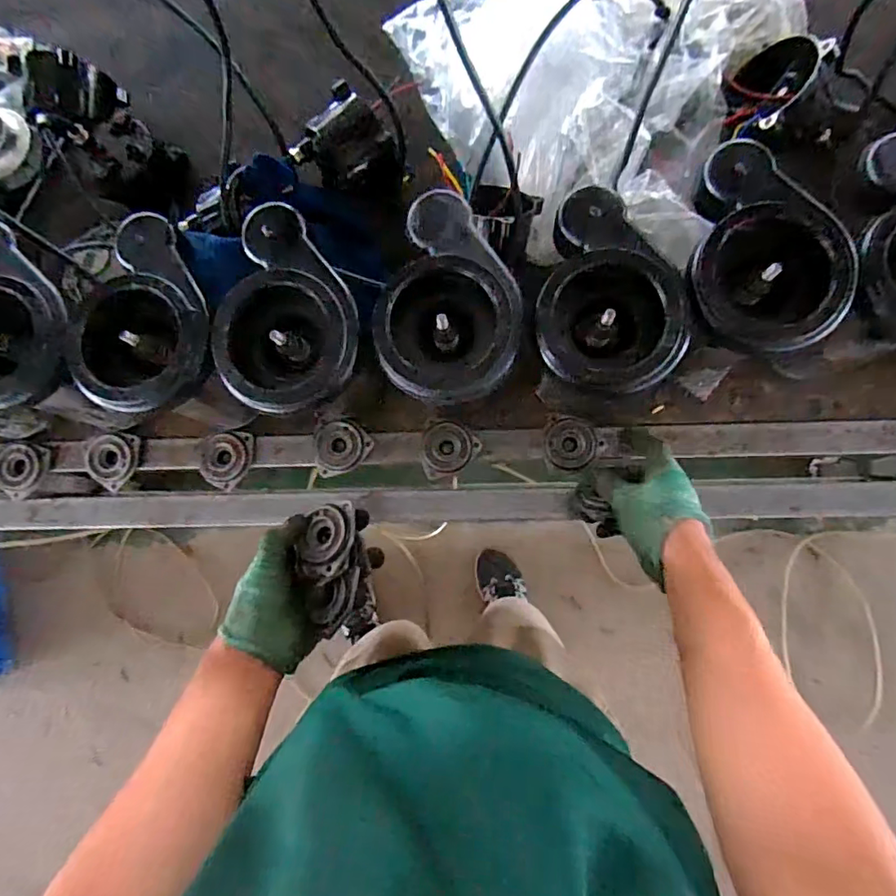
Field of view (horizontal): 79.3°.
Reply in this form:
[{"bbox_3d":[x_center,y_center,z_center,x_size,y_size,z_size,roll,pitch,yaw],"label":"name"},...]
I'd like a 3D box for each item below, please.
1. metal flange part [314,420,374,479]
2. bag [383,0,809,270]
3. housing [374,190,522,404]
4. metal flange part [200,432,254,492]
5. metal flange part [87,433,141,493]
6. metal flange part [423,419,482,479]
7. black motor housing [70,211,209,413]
[{"bbox_3d":[-0.116,-0.002,0.601,0.063,0.012,0.060,-8,84,3],"label":"metal flange part"},{"bbox_3d":[0.142,-0.354,0.540,0.394,0.132,0.268,0,85,4],"label":"bag"},{"bbox_3d":[0.003,-0.120,0.444,0.126,0.048,0.160,19,86,6],"label":"housing"},{"bbox_3d":[-0.253,0.015,0.611,0.058,0.013,0.063,1,85,4],"label":"metal flange part"},{"bbox_3d":[-0.386,0.016,0.621,0.057,0.019,0.063,4,85,4],"label":"metal flange part"},{"bbox_3d":[0.003,0.003,0.592,0.062,0.025,0.061,4,85,4],"label":"metal flange part"},{"bbox_3d":[-0.251,-0.111,0.464,0.117,0.038,0.166,20,86,6],"label":"black motor housing"}]

